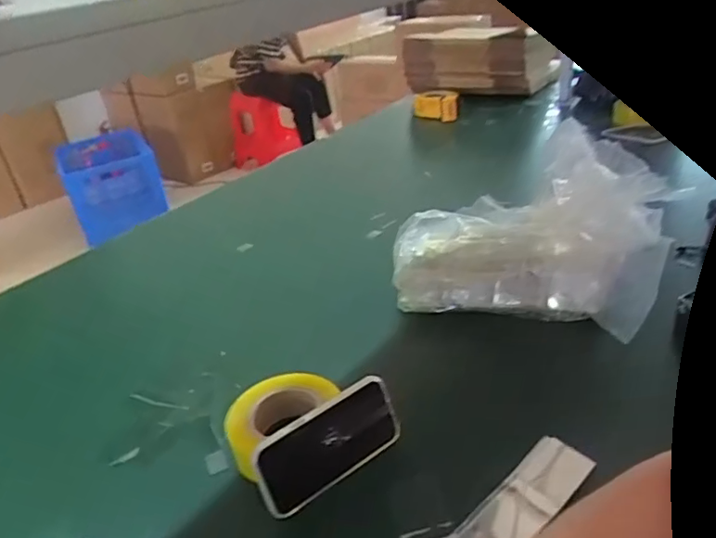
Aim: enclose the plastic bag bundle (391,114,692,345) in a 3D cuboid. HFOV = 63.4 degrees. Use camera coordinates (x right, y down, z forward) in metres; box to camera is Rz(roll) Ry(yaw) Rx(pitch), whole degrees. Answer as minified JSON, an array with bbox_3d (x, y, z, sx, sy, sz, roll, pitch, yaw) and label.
[{"bbox_3d":[0.241,-0.066,0.848,0.381,0.195,0.241,2,31,17],"label":"plastic bag bundle"}]

